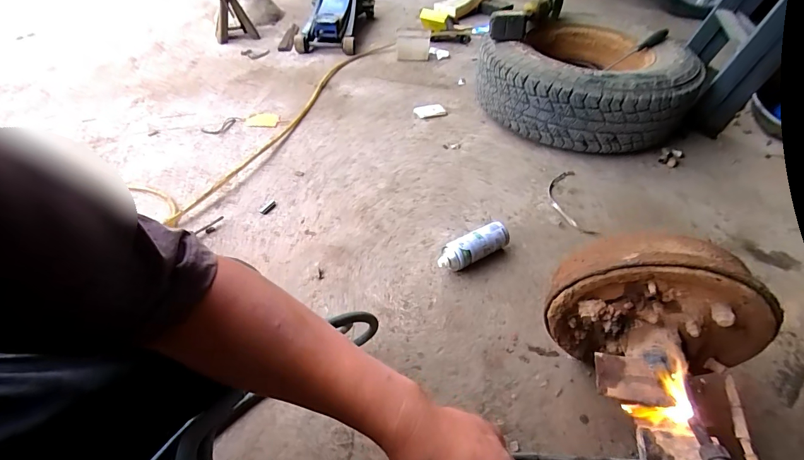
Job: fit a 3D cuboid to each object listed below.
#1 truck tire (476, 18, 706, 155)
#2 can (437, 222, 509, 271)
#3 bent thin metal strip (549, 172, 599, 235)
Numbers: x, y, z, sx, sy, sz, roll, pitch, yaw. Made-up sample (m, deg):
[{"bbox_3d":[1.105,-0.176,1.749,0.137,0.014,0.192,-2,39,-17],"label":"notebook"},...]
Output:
[{"bbox_3d":[0.602,-0.485,1.248,0.559,0.230,0.597,-33,56,-29],"label":"truck tire"},{"bbox_3d":[0.167,0.044,0.892,0.187,0.068,0.062,-22,50,-20],"label":"can"},{"bbox_3d":[0.469,-0.087,1.062,0.104,0.015,0.253,1,46,1],"label":"bent thin metal strip"}]

